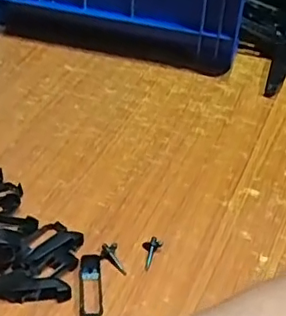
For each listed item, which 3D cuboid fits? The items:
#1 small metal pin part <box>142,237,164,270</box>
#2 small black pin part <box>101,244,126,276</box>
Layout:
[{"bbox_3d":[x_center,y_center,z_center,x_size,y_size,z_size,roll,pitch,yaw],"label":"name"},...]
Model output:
[{"bbox_3d":[0.007,0.080,0.477,0.016,0.011,0.027,7,44,2],"label":"small metal pin part"},{"bbox_3d":[-0.024,0.084,0.472,0.016,0.007,0.032,-24,64,-26],"label":"small black pin part"}]

